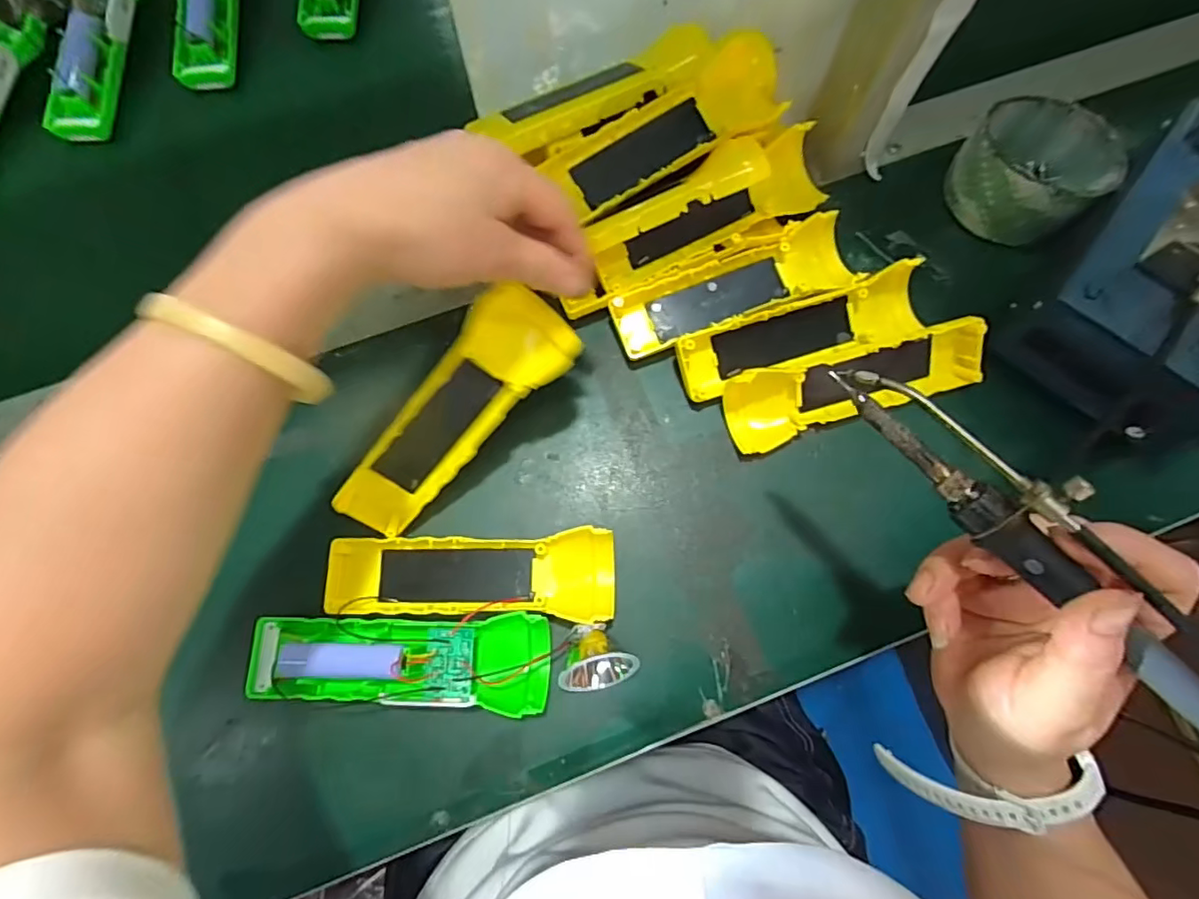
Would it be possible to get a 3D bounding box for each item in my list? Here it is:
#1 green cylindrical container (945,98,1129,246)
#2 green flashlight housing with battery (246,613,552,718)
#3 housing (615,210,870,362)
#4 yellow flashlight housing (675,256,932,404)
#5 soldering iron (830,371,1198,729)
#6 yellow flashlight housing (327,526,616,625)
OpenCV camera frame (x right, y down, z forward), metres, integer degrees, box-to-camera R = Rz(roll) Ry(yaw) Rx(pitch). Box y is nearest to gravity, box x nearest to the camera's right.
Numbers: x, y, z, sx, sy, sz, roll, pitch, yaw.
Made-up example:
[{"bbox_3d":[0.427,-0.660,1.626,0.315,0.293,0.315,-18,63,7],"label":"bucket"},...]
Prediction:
[{"bbox_3d":[0.287,-0.186,0.386,0.086,0.050,0.075,41,81,10],"label":"green cylindrical container"},{"bbox_3d":[-0.111,0.115,0.311,0.162,0.033,0.049,2,77,2],"label":"green flashlight housing with battery"},{"bbox_3d":[0.090,-0.106,0.375,0.162,0.020,0.046,-20,77,-3],"label":"housing"},{"bbox_3d":[0.132,-0.072,0.363,0.161,0.027,0.043,-19,77,-3],"label":"yellow flashlight housing"},{"bbox_3d":[0.177,0.048,0.203,0.024,0.024,0.222,-40,75,-8],"label":"soldering iron"},{"bbox_3d":[-0.073,0.075,0.335,0.161,0.029,0.047,-1,77,1],"label":"yellow flashlight housing"}]

